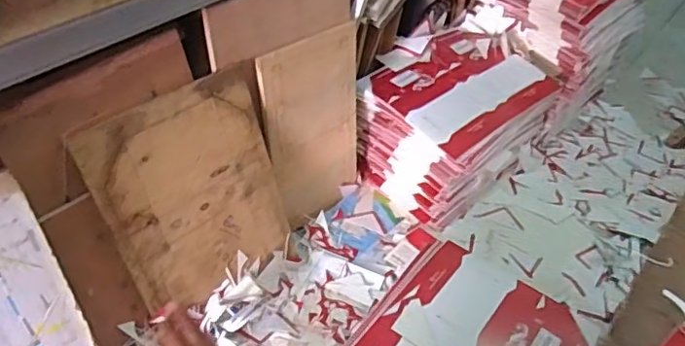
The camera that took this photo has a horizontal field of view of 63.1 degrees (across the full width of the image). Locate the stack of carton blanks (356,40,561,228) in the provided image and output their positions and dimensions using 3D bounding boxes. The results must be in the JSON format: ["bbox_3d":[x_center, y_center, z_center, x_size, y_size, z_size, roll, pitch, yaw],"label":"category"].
[{"bbox_3d":[0.350,-0.162,1.763,0.382,0.332,0.581,37,51,27],"label":"stack of carton blanks"}]

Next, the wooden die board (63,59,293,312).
[{"bbox_3d":[-0.314,0.046,1.236,0.026,0.466,0.419,16,37,42],"label":"wooden die board"}]

